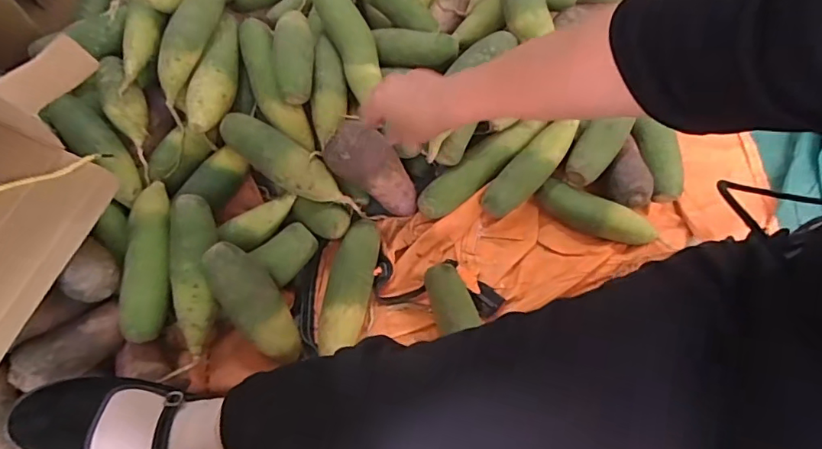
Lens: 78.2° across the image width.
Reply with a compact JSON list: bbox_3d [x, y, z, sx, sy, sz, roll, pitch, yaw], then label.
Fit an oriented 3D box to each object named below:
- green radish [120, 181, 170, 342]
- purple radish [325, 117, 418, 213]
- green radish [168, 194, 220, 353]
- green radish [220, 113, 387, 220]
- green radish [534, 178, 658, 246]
[{"bbox_3d":[-0.333,0.039,0.639,0.050,0.047,0.212,-5,67,-4],"label":"green radish"},{"bbox_3d":[-0.049,-0.075,0.707,0.156,0.059,0.069,43,65,-32],"label":"purple radish"},{"bbox_3d":[-0.271,0.054,0.631,0.056,0.058,0.189,-11,68,-6],"label":"green radish"},{"bbox_3d":[-0.160,-0.078,0.692,0.234,0.057,0.064,33,69,-4],"label":"green radish"},{"bbox_3d":[0.269,-0.018,0.737,0.173,0.040,0.052,18,68,6],"label":"green radish"}]

